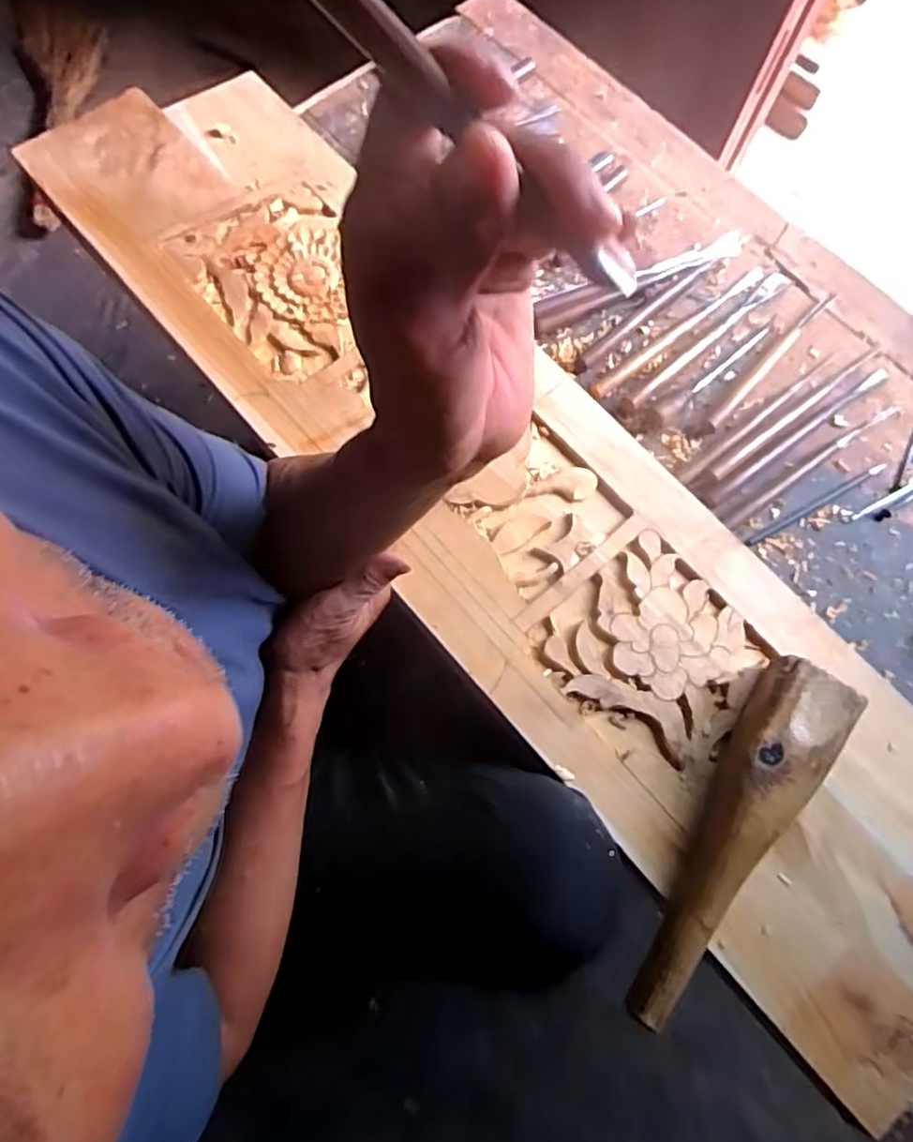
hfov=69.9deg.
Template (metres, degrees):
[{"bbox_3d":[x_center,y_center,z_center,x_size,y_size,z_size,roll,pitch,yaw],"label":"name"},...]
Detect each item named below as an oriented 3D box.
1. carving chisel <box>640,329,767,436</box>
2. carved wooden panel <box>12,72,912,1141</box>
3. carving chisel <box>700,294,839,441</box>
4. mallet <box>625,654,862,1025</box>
[{"bbox_3d":[0.261,-0.201,0.669,0.178,0.022,0.028,-39,77,-13],"label":"carving chisel"},{"bbox_3d":[0.007,-0.098,0.572,0.259,0.033,1.101,-39,78,-12],"label":"carved wooden panel"},{"bbox_3d":[0.327,-0.216,0.684,0.021,0.013,0.221,43,76,11],"label":"carving chisel"},{"bbox_3d":[0.208,0.193,0.471,0.062,0.048,0.268,29,73,7],"label":"mallet"}]

